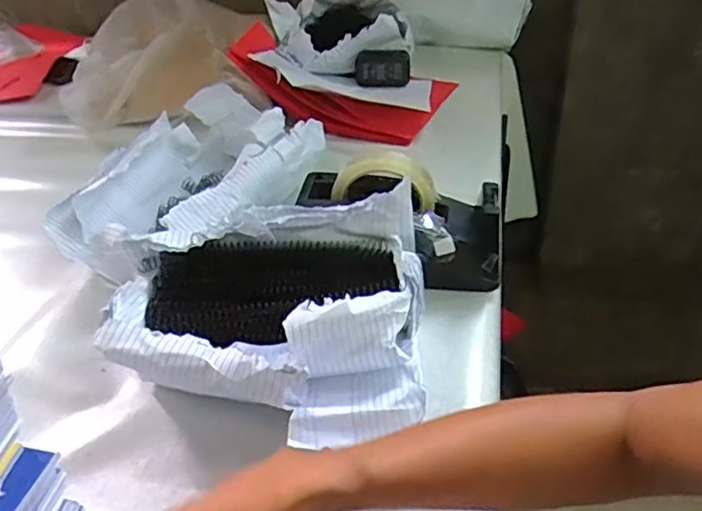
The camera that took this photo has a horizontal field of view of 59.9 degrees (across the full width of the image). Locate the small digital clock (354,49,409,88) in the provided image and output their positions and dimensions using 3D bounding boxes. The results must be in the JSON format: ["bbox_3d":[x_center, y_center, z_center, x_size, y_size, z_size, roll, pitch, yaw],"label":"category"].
[{"bbox_3d":[0.053,-0.308,0.998,0.088,0.058,0.023,7,39,15],"label":"small digital clock"}]

